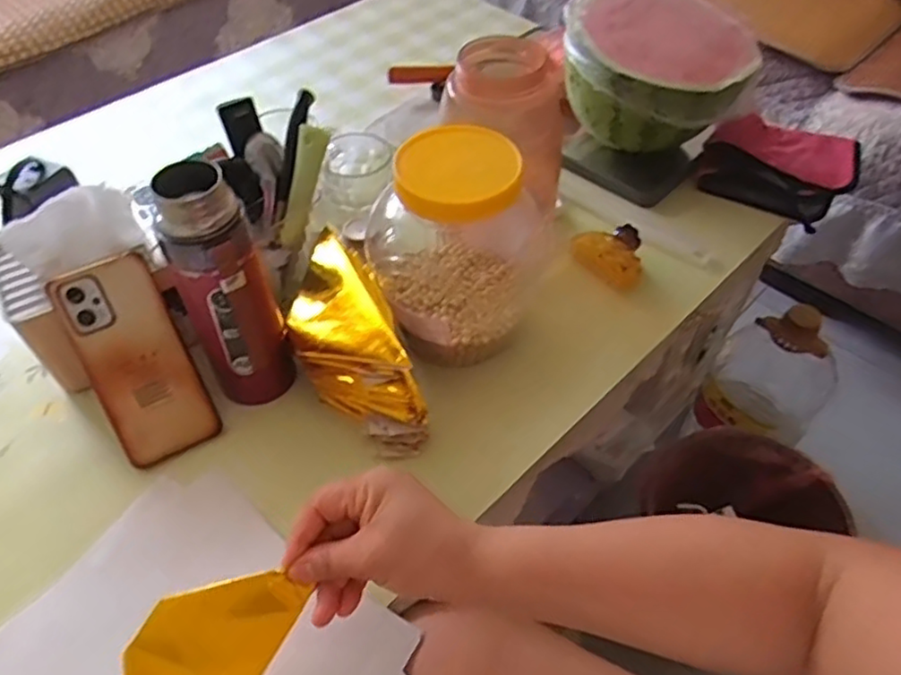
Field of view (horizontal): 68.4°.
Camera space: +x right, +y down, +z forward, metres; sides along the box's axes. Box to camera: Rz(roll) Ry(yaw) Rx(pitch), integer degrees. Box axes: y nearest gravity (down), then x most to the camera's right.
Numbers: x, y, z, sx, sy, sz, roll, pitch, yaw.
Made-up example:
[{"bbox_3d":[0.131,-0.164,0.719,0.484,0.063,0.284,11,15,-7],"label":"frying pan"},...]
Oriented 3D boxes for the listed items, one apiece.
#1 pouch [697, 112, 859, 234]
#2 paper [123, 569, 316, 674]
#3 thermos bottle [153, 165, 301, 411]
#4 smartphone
[{"bbox_3d":[0.381,-0.201,0.769,0.158,0.042,0.145,30,56,23],"label":"pouch"},{"bbox_3d":[-0.150,0.193,0.394,0.074,0.011,0.125,35,70,-8],"label":"paper"},{"bbox_3d":[-0.166,-0.023,0.513,0.065,0.223,0.057,-21,53,-17],"label":"thermos bottle"},{"bbox_3d":[-0.254,0.018,0.537,0.077,0.010,0.165,-25,99,-20],"label":"smartphone"}]

